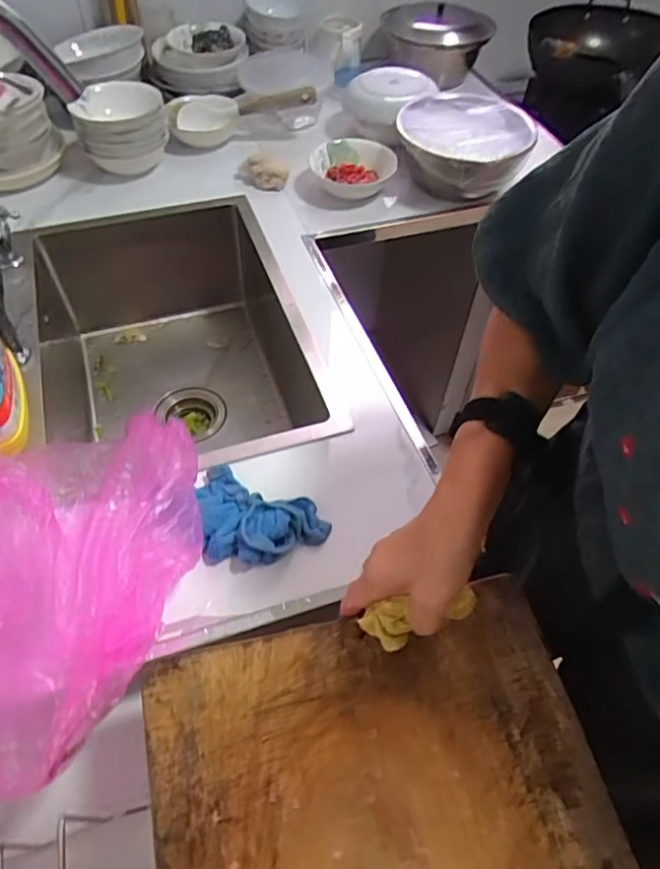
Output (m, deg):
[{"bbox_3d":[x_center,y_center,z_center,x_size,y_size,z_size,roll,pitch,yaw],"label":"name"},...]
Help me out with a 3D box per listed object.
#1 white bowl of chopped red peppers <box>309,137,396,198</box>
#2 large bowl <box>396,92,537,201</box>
[{"bbox_3d":[0.036,-0.422,0.907,0.131,0.042,0.119,2,53,0],"label":"white bowl of chopped red peppers"},{"bbox_3d":[0.210,-0.460,0.911,0.201,0.090,0.206,1,53,-1],"label":"large bowl"}]

